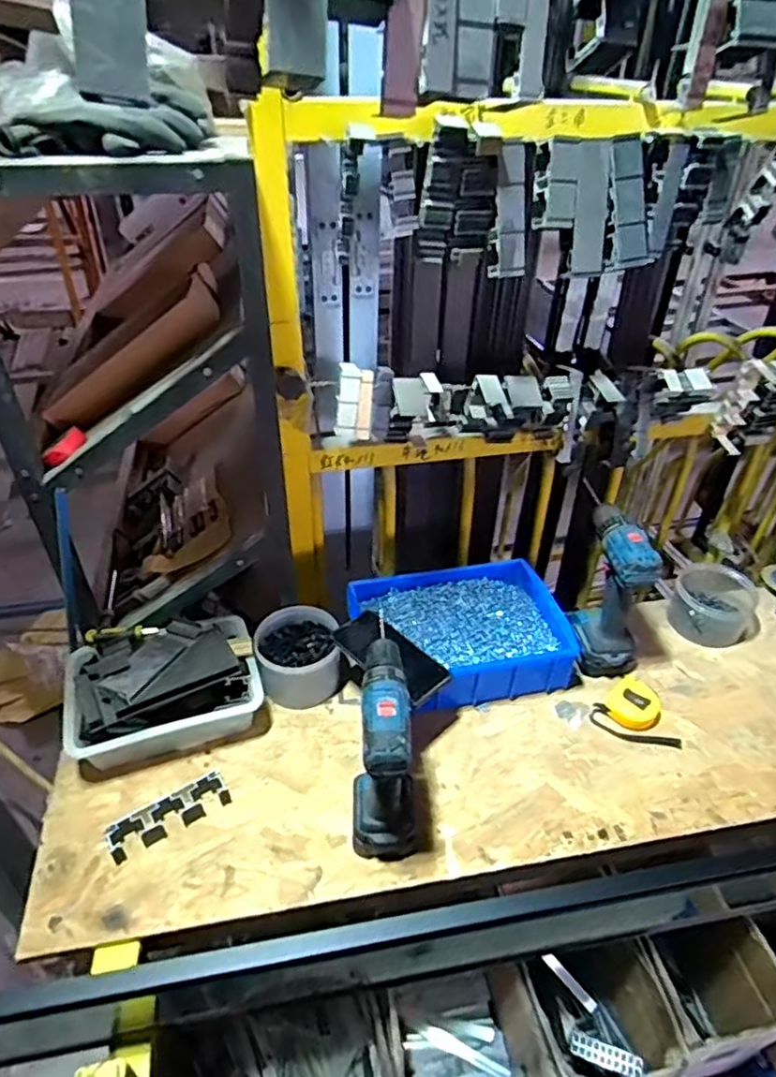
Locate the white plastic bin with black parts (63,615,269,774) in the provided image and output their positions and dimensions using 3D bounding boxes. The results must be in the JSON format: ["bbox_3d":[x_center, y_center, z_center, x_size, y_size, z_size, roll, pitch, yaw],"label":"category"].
[{"bbox_3d":[-0.294,0.193,0.849,0.235,0.101,0.165,-10,40,-15],"label":"white plastic bin with black parts"}]

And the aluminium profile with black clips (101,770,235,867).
[{"bbox_3d":[-0.255,0.323,0.746,0.137,0.030,0.036,-20,43,-26],"label":"aluminium profile with black clips"}]

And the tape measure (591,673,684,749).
[{"bbox_3d":[0.346,0.237,0.864,0.109,0.029,0.090,29,45,30],"label":"tape measure"}]

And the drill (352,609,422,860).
[{"bbox_3d":[0.005,0.236,0.716,0.070,0.223,0.161,5,38,3],"label":"drill"}]

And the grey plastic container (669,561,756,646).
[{"bbox_3d":[0.510,0.098,1.004,0.120,0.073,0.125,2,38,-1],"label":"grey plastic container"}]

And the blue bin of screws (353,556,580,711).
[{"bbox_3d":[0.109,0.140,0.942,0.286,0.087,0.231,-12,41,-18],"label":"blue bin of screws"}]

